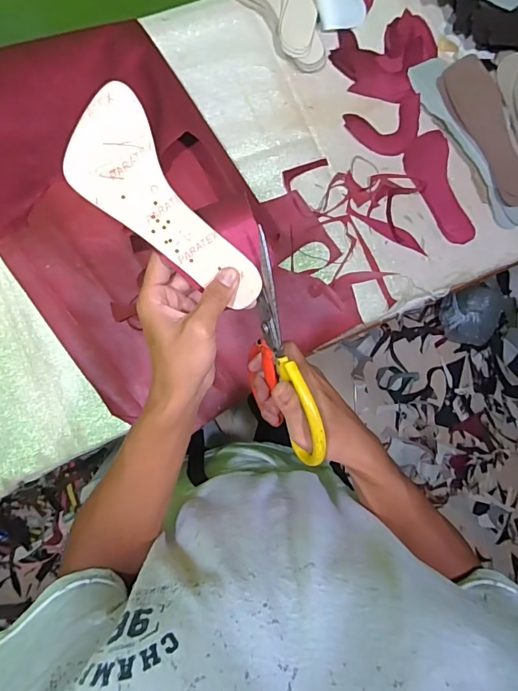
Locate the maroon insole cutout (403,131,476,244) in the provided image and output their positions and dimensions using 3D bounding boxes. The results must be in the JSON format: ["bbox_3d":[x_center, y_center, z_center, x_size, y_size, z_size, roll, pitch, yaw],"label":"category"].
[{"bbox_3d":[0.305,-0.264,0.740,0.075,0.010,0.193,-16,85,-7],"label":"maroon insole cutout"}]

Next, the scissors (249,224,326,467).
[{"bbox_3d":[0.014,0.008,0.381,0.027,0.087,0.202,-17,101,-7],"label":"scissors"}]

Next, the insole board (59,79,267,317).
[{"bbox_3d":[-0.070,-0.093,0.329,0.068,0.016,0.174,-33,119,10],"label":"insole board"}]

